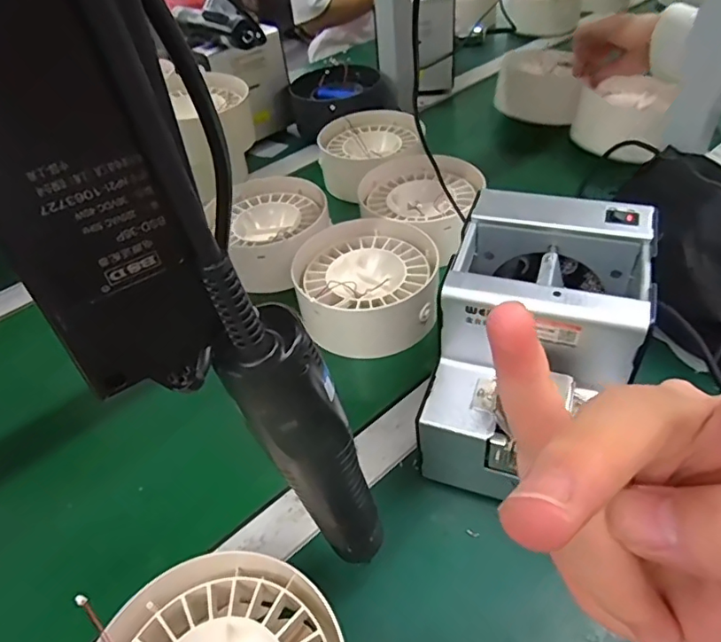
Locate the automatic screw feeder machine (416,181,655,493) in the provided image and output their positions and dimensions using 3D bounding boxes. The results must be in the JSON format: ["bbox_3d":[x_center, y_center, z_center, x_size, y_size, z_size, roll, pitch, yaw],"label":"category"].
[{"bbox_3d":[0.122,0.015,0.380,0.118,0.124,0.168,12,49,18],"label":"automatic screw feeder machine"}]

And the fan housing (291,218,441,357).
[{"bbox_3d":[0.007,-0.036,0.534,0.137,0.051,0.139,-4,46,4],"label":"fan housing"}]

